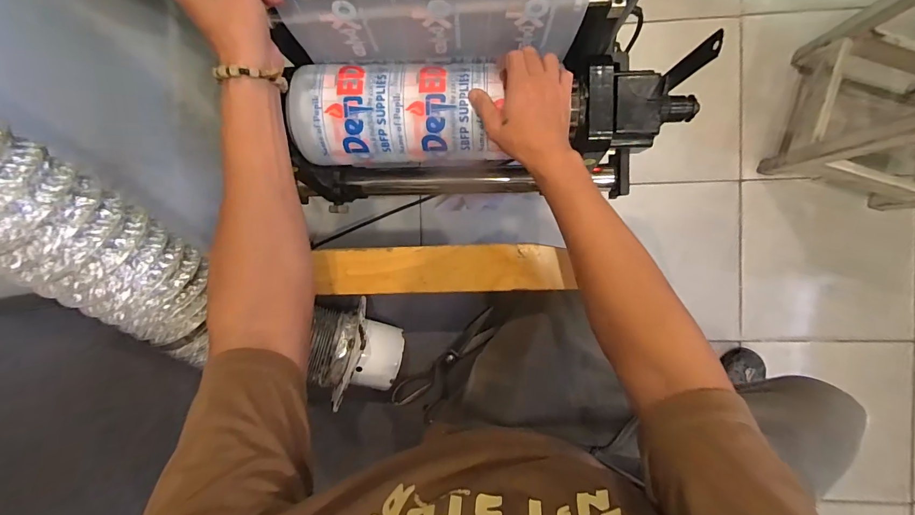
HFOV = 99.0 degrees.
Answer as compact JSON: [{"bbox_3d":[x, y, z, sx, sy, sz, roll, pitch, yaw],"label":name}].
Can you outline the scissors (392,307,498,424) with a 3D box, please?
[{"bbox_3d":[-0.012,0.172,0.639,0.072,0.019,0.214,40,94,2],"label":"scissors"}]

